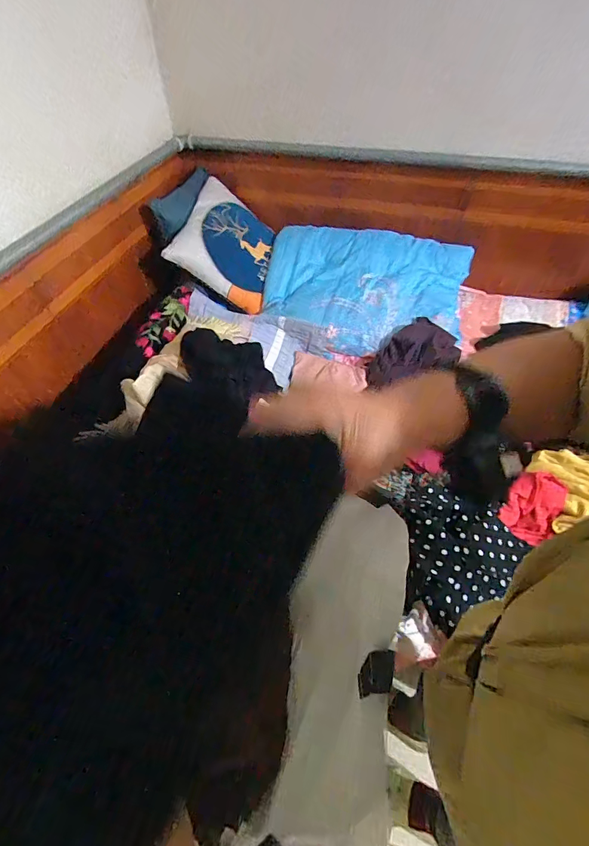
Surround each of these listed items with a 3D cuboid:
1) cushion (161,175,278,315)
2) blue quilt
[{"bbox_3d":[-0.204,-0.613,1.315,0.329,0.080,0.390,26,76,-11],"label":"cushion"},{"bbox_3d":[0.224,-0.448,1.276,0.640,0.226,0.429,10,51,9],"label":"blue quilt"}]

